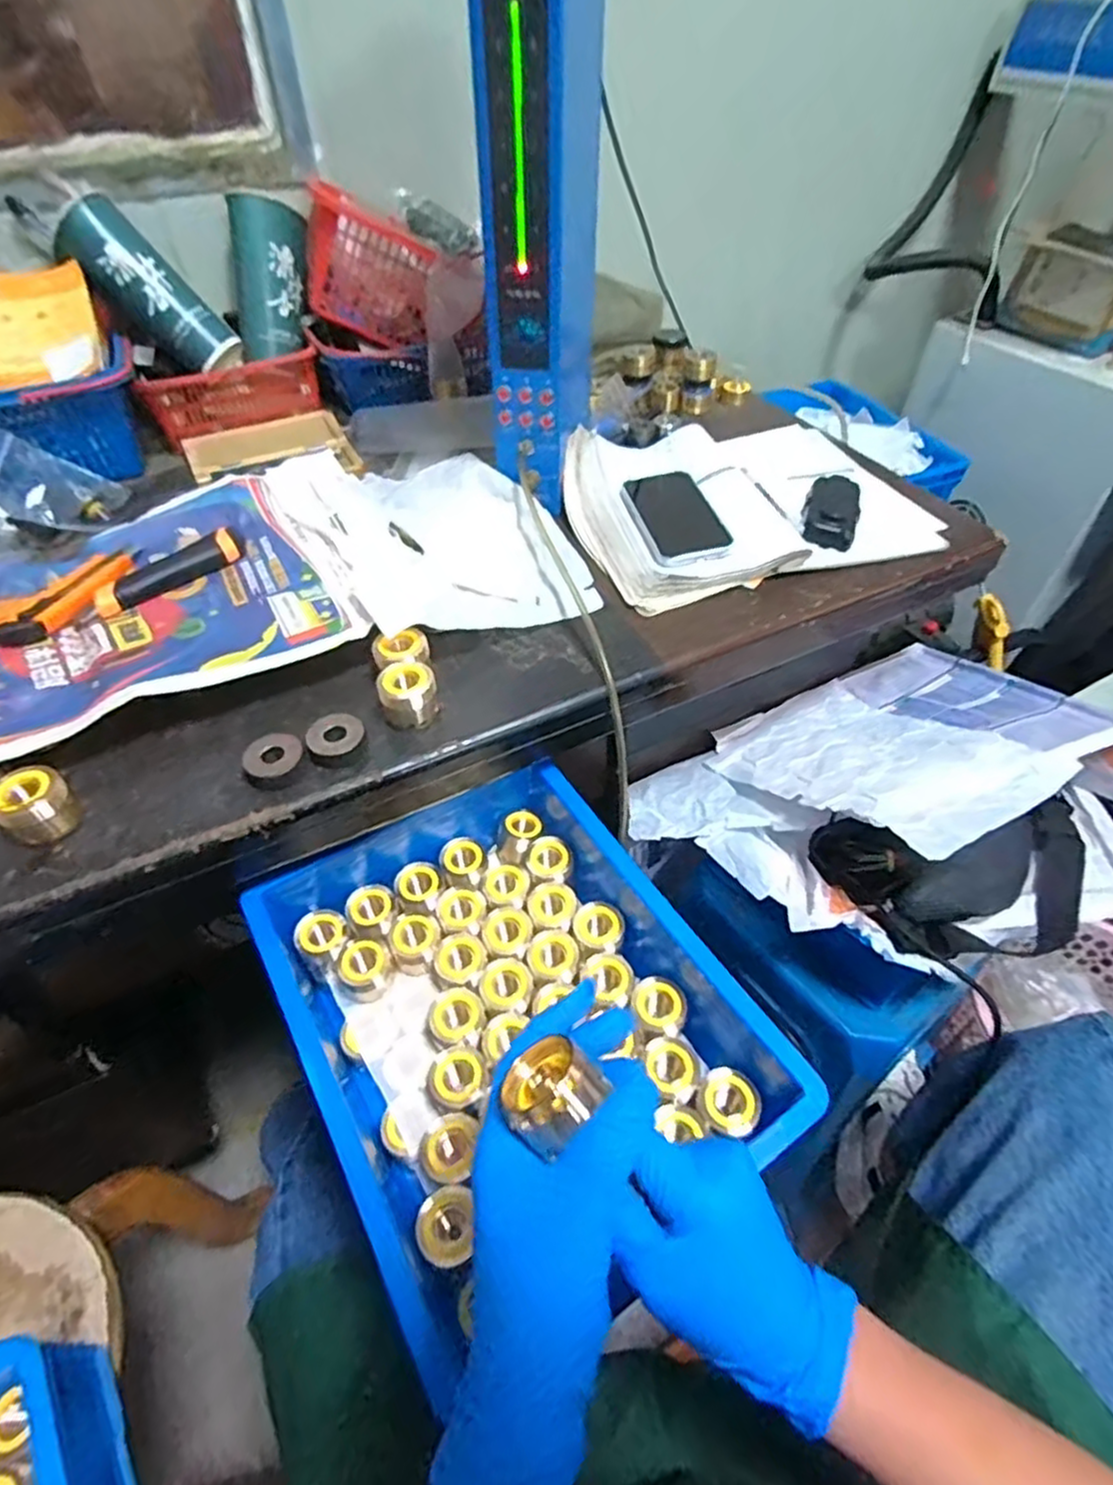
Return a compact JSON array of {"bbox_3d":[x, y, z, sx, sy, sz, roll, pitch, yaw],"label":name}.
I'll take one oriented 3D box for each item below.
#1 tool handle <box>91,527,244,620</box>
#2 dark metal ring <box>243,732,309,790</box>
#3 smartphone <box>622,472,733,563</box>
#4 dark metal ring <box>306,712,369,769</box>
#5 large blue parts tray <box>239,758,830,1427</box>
[{"bbox_3d":[-0.326,-0.148,0.578,0.029,0.021,0.129,36,58,27],"label":"tool handle"},{"bbox_3d":[-0.198,0.012,0.480,0.041,0.014,0.042,0,49,0],"label":"dark metal ring"},{"bbox_3d":[0.120,-0.227,0.675,0.075,0.007,0.140,-11,50,-10],"label":"smartphone"},{"bbox_3d":[-0.159,-0.004,0.494,0.040,0.014,0.037,0,49,0],"label":"dark metal ring"},{"bbox_3d":[-0.038,0.193,0.503,0.260,0.108,0.358,-26,53,-21],"label":"large blue parts tray"}]

